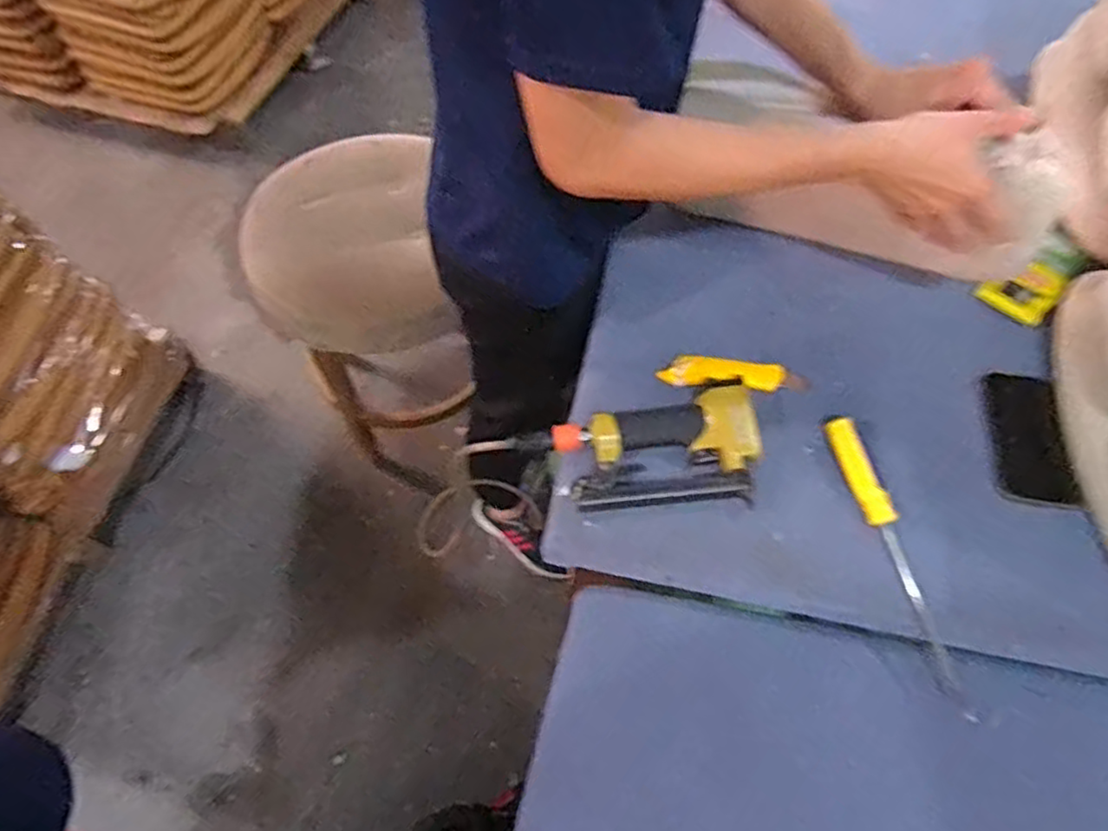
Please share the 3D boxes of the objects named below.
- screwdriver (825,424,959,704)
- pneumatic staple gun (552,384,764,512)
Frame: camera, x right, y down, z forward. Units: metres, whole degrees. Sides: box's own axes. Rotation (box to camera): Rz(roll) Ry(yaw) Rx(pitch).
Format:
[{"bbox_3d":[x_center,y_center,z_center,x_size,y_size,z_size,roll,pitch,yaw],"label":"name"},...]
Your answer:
[{"bbox_3d":[0.339,0.129,0.666,0.034,0.031,0.271,-16,75,-9],"label":"screwdriver"},{"bbox_3d":[0.111,0.038,0.706,0.213,0.053,0.125,-7,60,-4],"label":"pneumatic staple gun"}]

